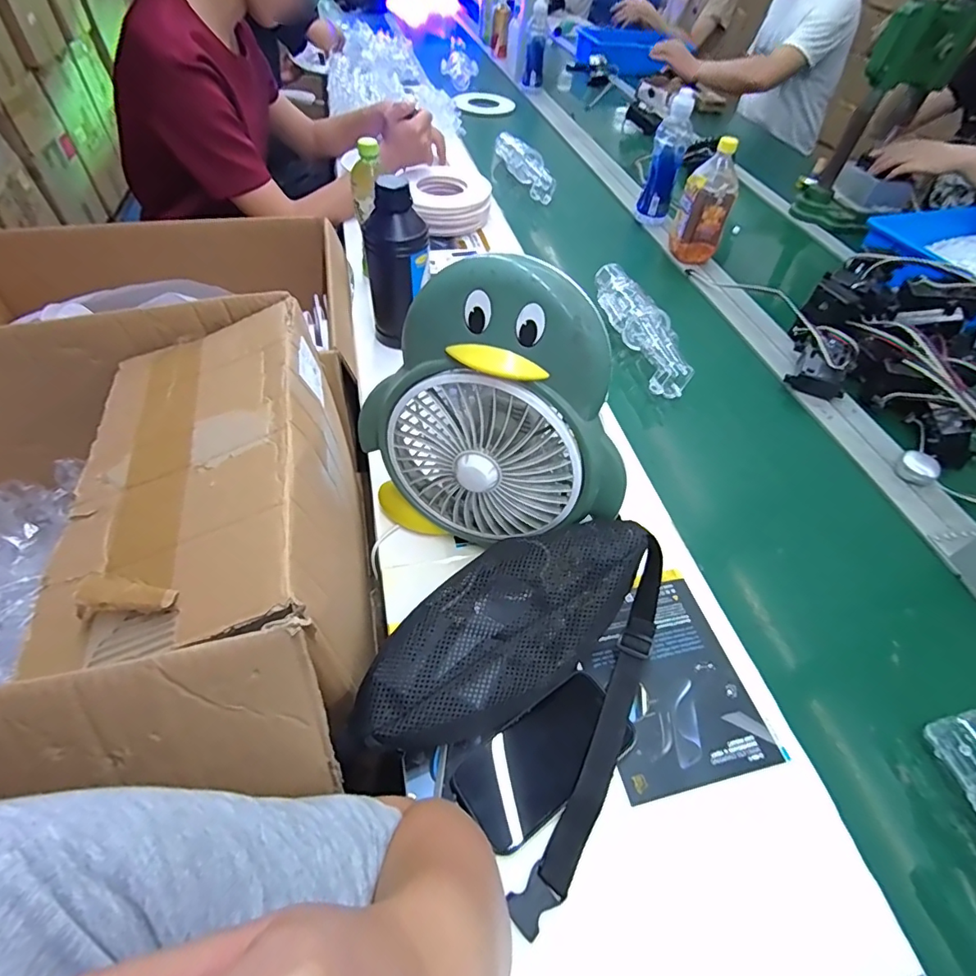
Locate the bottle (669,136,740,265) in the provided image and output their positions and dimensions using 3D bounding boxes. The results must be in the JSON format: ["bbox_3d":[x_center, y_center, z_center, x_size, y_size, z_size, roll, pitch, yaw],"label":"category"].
[{"bbox_3d":[0.408,-0.530,0.955,0.080,0.185,0.071,-1,51,-5],"label":"bottle"}]

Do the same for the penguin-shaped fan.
[{"bbox_3d":[0.005,-0.062,0.464,0.252,0.267,0.106,15,52,8],"label":"penguin-shaped fan"}]

